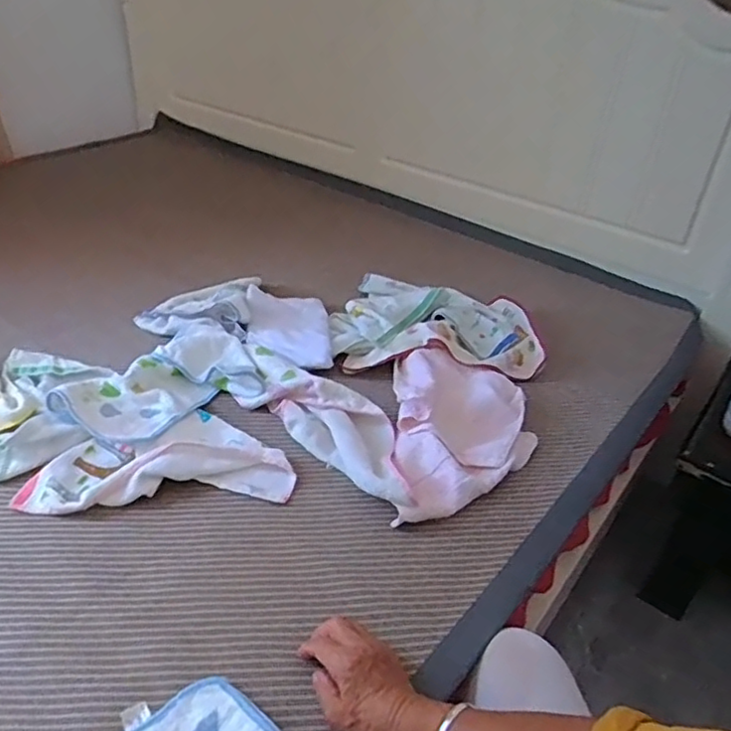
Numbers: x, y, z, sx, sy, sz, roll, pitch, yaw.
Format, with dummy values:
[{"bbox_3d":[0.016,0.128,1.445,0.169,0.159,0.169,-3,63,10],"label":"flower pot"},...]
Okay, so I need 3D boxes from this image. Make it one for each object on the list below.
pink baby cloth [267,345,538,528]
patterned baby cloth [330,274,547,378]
[{"bbox_3d":[0.087,0.063,0.922,0.351,0.055,0.302,-24,44,-35],"label":"pink baby cloth"},{"bbox_3d":[0.129,-0.077,1.124,0.374,0.043,0.285,8,35,5],"label":"patterned baby cloth"}]

